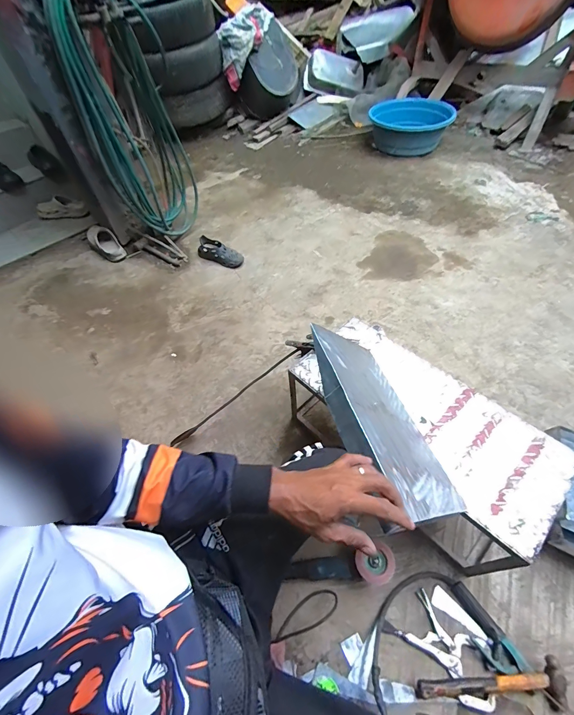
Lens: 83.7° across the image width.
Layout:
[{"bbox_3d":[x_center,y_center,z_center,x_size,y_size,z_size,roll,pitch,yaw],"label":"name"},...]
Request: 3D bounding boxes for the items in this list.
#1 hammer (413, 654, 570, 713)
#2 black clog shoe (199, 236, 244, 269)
[{"bbox_3d":[0.456,0.748,0.715,0.312,0.060,0.085,-8,54,-1],"label":"hammer"},{"bbox_3d":[-0.375,-0.572,1.764,0.298,0.072,0.107,25,60,21],"label":"black clog shoe"}]

